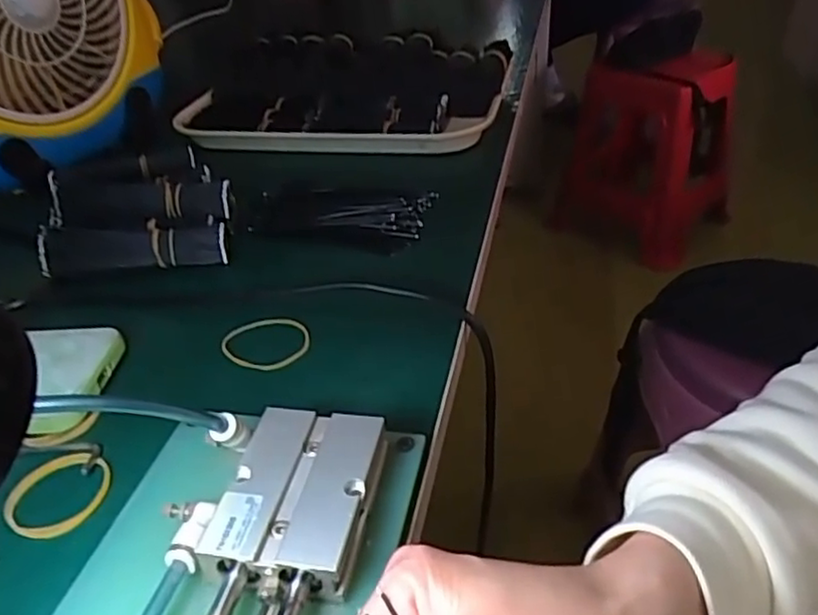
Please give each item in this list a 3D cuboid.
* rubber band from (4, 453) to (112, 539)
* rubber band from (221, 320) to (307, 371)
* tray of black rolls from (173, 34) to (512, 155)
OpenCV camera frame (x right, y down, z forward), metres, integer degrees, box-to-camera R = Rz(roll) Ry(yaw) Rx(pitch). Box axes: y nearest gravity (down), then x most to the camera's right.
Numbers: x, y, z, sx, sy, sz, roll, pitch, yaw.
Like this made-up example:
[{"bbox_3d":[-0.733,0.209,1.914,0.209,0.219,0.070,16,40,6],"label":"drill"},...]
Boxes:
[{"bbox_3d":[-0.159,0.085,0.307,0.045,0.004,0.043,-2,37,2],"label":"rubber band"},{"bbox_3d":[-0.082,0.020,0.385,0.051,0.005,0.039,1,37,6],"label":"rubber band"},{"bbox_3d":[-0.062,-0.207,0.641,0.293,0.054,0.176,6,38,12],"label":"tray of black rolls"}]

